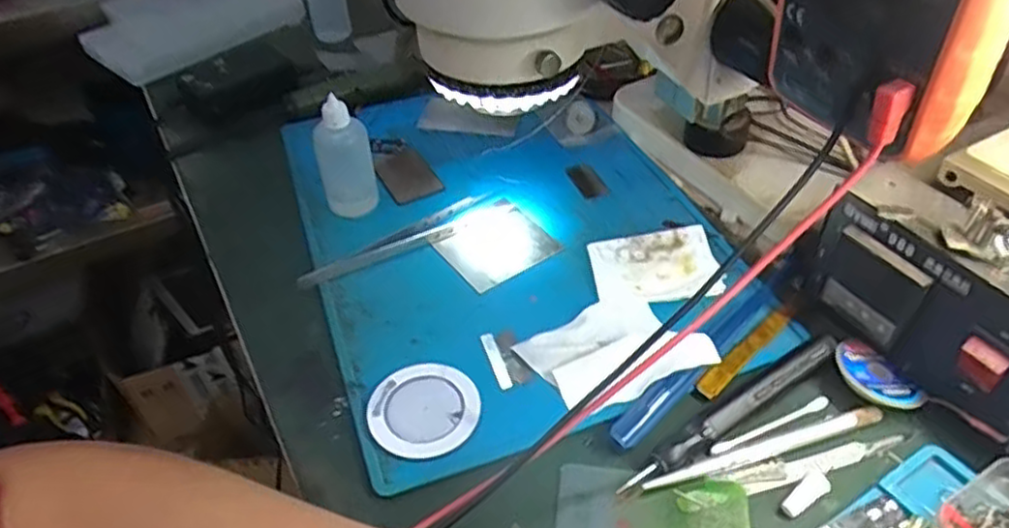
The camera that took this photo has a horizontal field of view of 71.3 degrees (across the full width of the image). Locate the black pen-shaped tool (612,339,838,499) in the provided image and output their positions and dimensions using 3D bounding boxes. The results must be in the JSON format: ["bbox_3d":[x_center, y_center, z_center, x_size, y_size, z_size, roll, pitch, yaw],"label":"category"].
[{"bbox_3d":[0.114,0.072,0.348,0.140,0.013,0.013,-26,47,-21],"label":"black pen-shaped tool"}]

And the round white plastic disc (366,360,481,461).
[{"bbox_3d":[-0.041,0.074,0.362,0.055,0.007,0.054,-3,43,3],"label":"round white plastic disc"}]

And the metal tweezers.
[{"bbox_3d":[-0.063,-0.015,0.455,0.145,0.011,0.024,-27,47,-22],"label":"metal tweezers"}]

